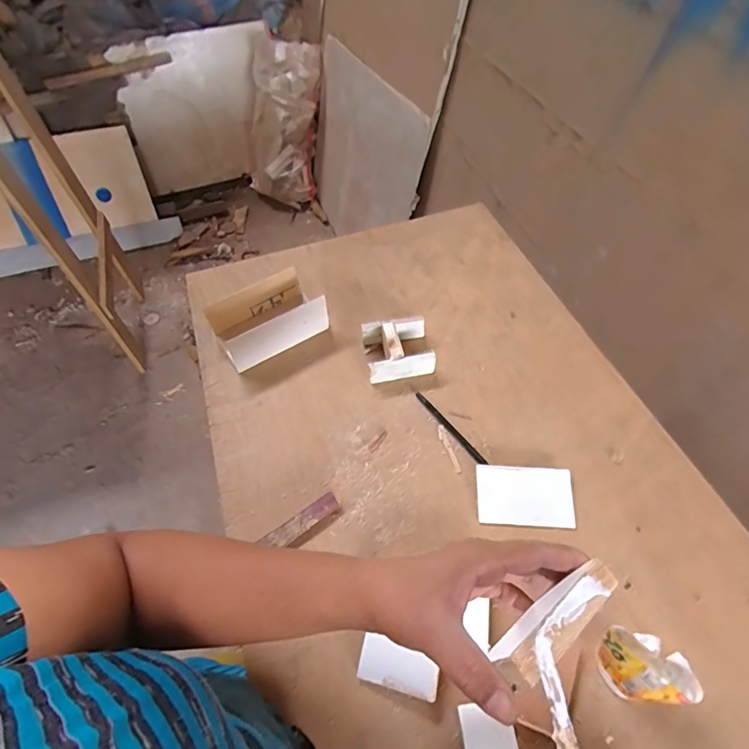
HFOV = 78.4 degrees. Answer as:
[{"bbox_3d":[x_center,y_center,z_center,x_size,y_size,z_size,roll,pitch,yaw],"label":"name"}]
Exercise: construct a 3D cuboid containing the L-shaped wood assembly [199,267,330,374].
[{"bbox_3d":[-0.150,-0.078,0.646,0.141,0.067,0.084,-29,59,-20],"label":"L-shaped wood assembly"}]

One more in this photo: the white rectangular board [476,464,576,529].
[{"bbox_3d":[0.168,0.134,0.514,0.104,0.004,0.070,2,57,6],"label":"white rectangular board"}]

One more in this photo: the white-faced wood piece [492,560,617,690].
[{"bbox_3d":[0.102,0.134,0.253,0.089,0.017,0.024,-22,58,-30],"label":"white-faced wood piece"}]

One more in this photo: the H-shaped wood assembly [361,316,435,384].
[{"bbox_3d":[0.031,-0.036,0.619,0.088,0.042,0.077,-8,54,-6],"label":"H-shaped wood assembly"}]

